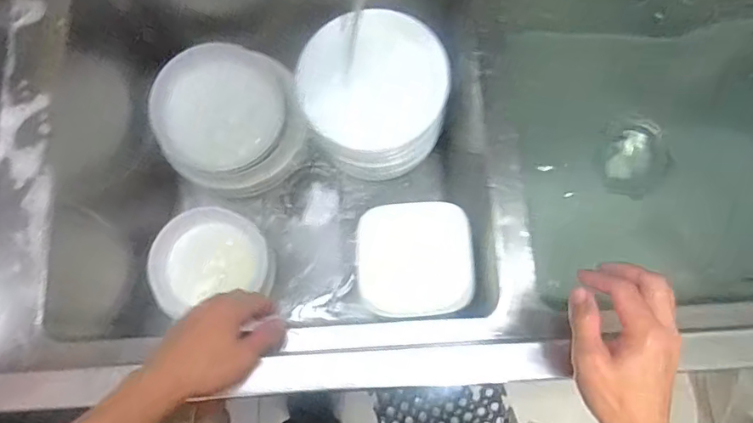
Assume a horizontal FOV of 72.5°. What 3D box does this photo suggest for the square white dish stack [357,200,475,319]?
[{"bbox_3d":[0.053,0.064,0.696,0.148,0.045,0.149,-2,89,7],"label":"square white dish stack"}]

